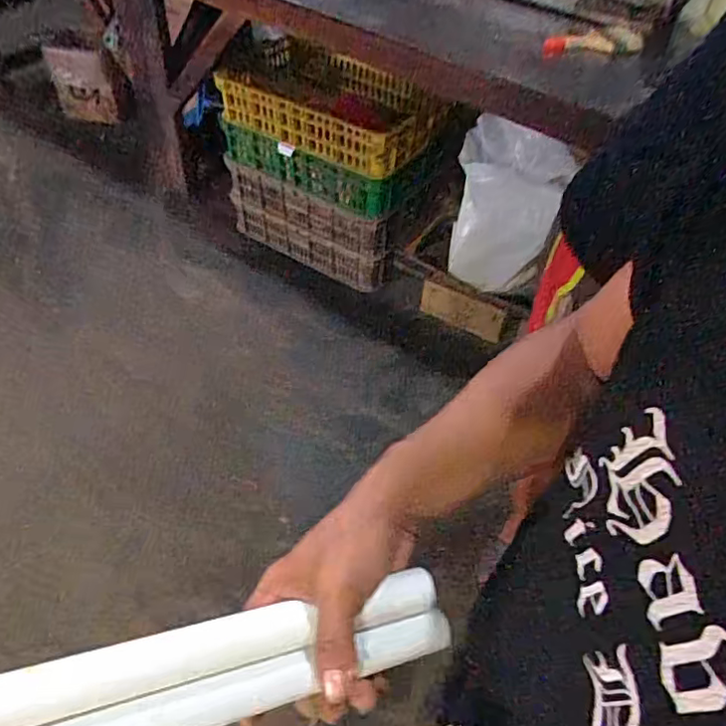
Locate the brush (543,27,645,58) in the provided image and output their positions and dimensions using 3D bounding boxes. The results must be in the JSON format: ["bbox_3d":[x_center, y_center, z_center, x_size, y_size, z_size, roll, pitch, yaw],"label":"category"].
[{"bbox_3d":[0.493,-0.687,1.261,0.217,0.048,0.042,-2,50,-5],"label":"brush"}]

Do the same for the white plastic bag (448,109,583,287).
[{"bbox_3d":[0.329,-0.362,1.376,0.231,0.323,0.192,13,51,8],"label":"white plastic bag"}]

